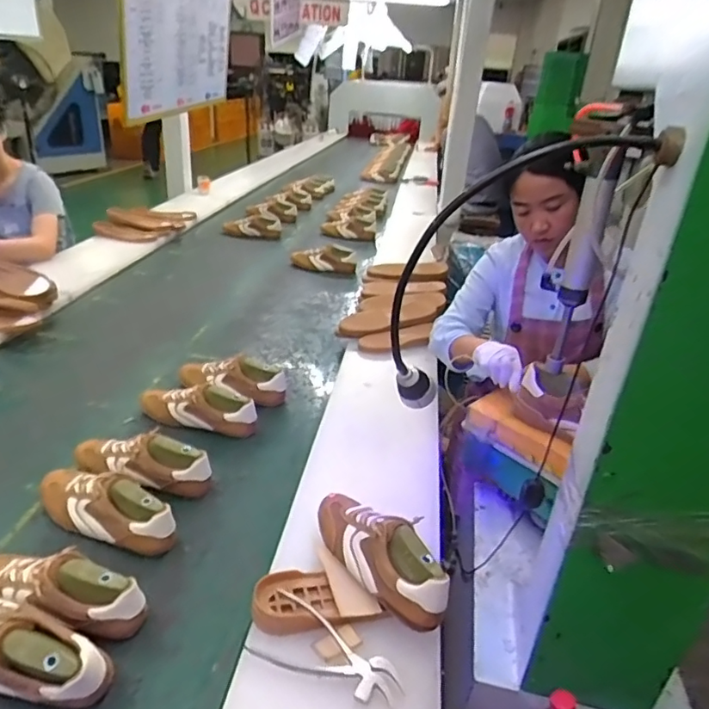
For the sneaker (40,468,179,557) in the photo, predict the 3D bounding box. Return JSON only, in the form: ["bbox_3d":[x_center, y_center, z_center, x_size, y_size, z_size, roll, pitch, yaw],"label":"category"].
[{"bbox_3d":[-0.412,0.241,0.890,0.262,0.092,0.093,16,29,22],"label":"sneaker"}]

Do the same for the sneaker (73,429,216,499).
[{"bbox_3d":[-0.382,0.194,0.996,0.243,0.095,0.081,13,28,14],"label":"sneaker"}]

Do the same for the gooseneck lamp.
[{"bbox_3d":[0.136,-0.089,0.603,0.142,0.420,0.096,39,33,3],"label":"gooseneck lamp"}]

